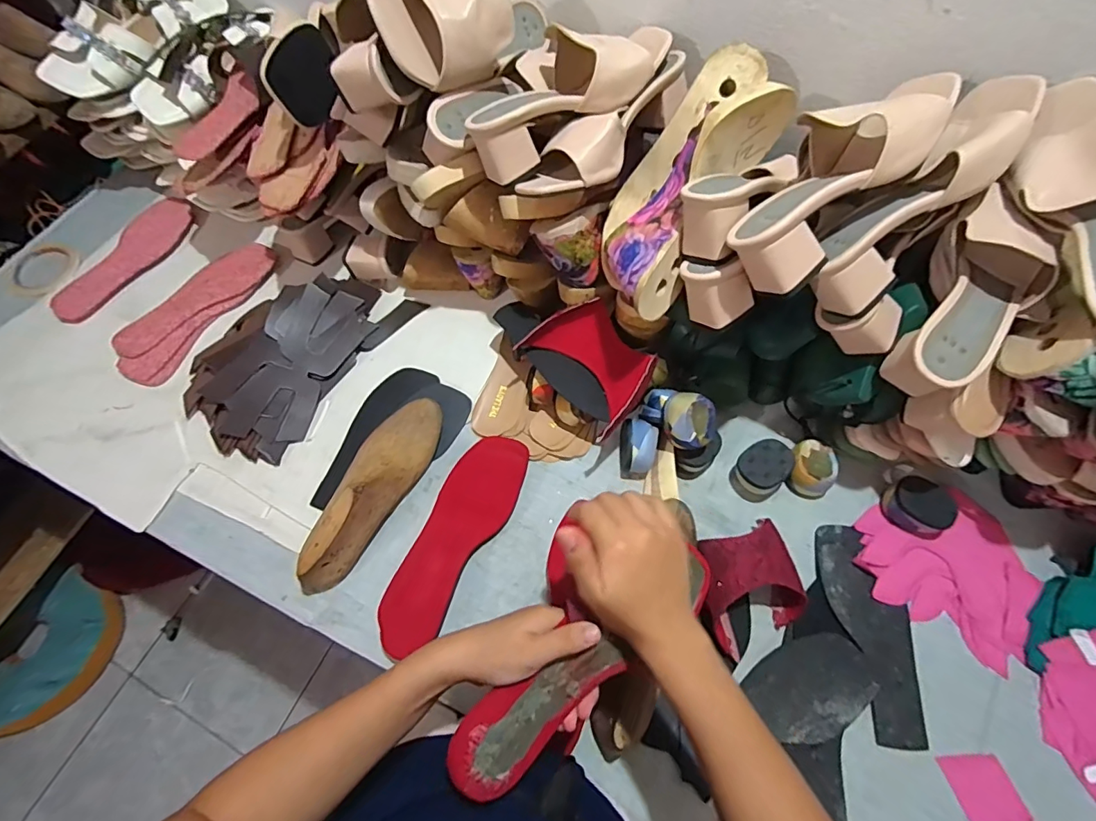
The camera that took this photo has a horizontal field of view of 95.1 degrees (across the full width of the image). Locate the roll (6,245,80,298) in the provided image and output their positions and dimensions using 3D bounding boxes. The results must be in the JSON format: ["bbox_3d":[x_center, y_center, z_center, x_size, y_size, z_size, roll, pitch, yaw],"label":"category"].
[{"bbox_3d":[-0.772,-0.214,0.765,0.106,0.012,0.106,-1,66,2],"label":"roll"}]

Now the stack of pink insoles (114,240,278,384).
[{"bbox_3d":[-0.501,-0.151,0.706,0.102,0.023,0.244,31,71,15],"label":"stack of pink insoles"}]

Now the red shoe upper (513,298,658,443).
[{"bbox_3d":[0.048,-0.055,0.573,0.110,0.048,0.151,-42,70,-16],"label":"red shoe upper"}]

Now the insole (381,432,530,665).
[{"bbox_3d":[-0.103,0.142,0.559,0.082,0.013,0.247,21,69,8],"label":"insole"}]

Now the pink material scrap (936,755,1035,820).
[{"bbox_3d":[0.401,0.353,0.452,0.052,0.004,0.078,-18,66,-5],"label":"pink material scrap"}]

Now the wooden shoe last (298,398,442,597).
[{"bbox_3d":[-0.206,0.084,0.561,0.074,0.080,0.243,25,69,13],"label":"wooden shoe last"}]

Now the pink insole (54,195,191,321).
[{"bbox_3d":[-0.638,-0.233,0.755,0.091,0.013,0.241,21,69,12],"label":"pink insole"}]

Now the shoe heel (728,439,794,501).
[{"bbox_3d":[0.247,0.068,0.574,0.062,0.034,0.054,-38,70,-14],"label":"shoe heel"}]

